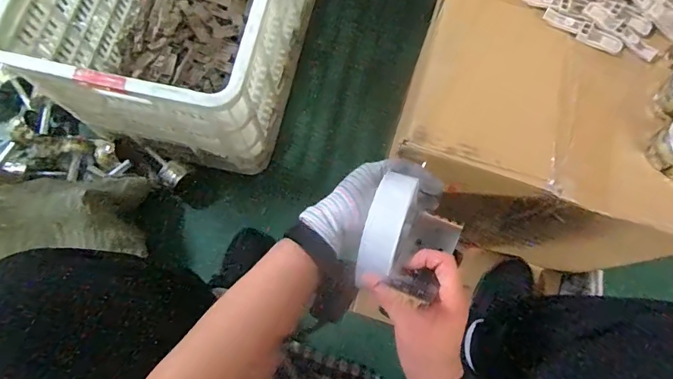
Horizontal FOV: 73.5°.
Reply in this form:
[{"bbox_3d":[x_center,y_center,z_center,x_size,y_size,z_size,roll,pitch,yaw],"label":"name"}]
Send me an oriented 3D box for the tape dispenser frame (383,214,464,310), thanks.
[{"bbox_3d":[0.080,0.067,0.425,0.044,0.031,0.093,29,52,8],"label":"tape dispenser frame"}]

